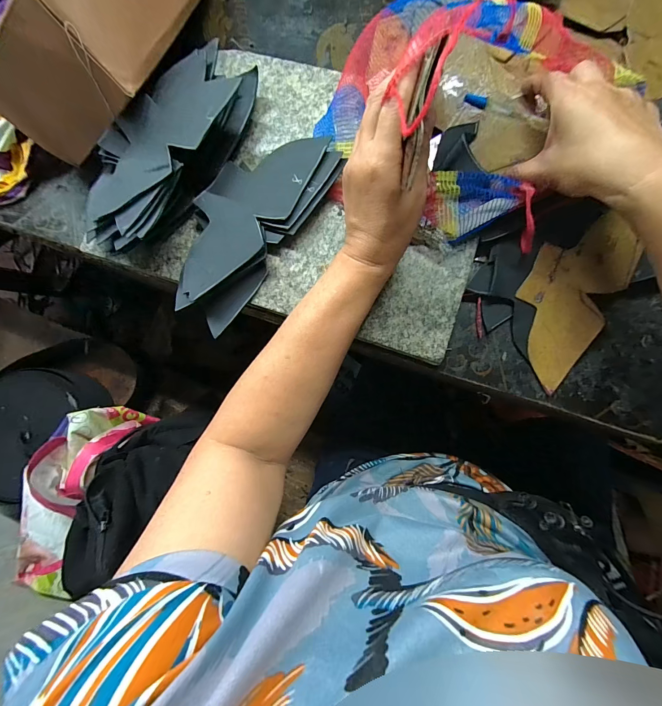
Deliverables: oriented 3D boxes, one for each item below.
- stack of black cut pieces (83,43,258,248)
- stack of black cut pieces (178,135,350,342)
[{"bbox_3d":[-0.161,-0.203,0.322,0.098,0.048,0.229,33,88,7],"label":"stack of black cut pieces"},{"bbox_3d":[-0.086,-0.133,0.323,0.096,0.024,0.207,38,89,7],"label":"stack of black cut pieces"}]

